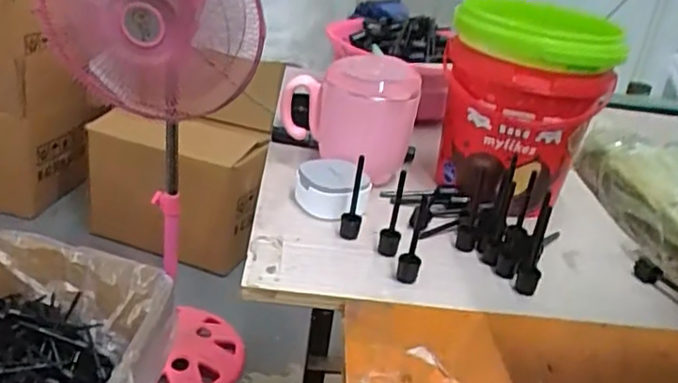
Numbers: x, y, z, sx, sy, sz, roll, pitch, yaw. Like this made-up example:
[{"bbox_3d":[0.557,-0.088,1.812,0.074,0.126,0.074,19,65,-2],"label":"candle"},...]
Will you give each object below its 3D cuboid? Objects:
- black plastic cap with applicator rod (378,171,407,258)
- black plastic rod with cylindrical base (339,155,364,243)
[{"bbox_3d":[0.037,0.017,0.453,0.014,0.059,0.014,10,27,4],"label":"black plastic cap with applicator rod"},{"bbox_3d":[0.010,0.004,0.468,0.014,0.068,0.020,8,27,-2],"label":"black plastic rod with cylindrical base"}]

